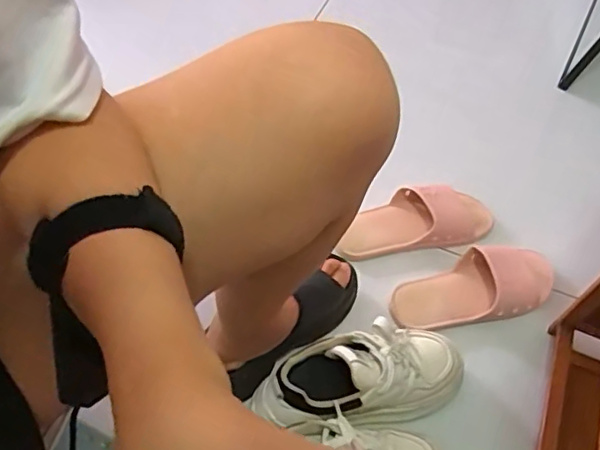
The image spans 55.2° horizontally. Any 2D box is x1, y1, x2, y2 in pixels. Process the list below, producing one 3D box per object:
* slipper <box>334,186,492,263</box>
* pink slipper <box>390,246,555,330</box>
[{"bbox_3d":[0.167,-0.012,0.834,0.238,0.051,0.091,-7,56,-9],"label":"slipper"},{"bbox_3d":[0.236,0.086,0.783,0.226,0.060,0.091,-7,56,-8],"label":"pink slipper"}]

